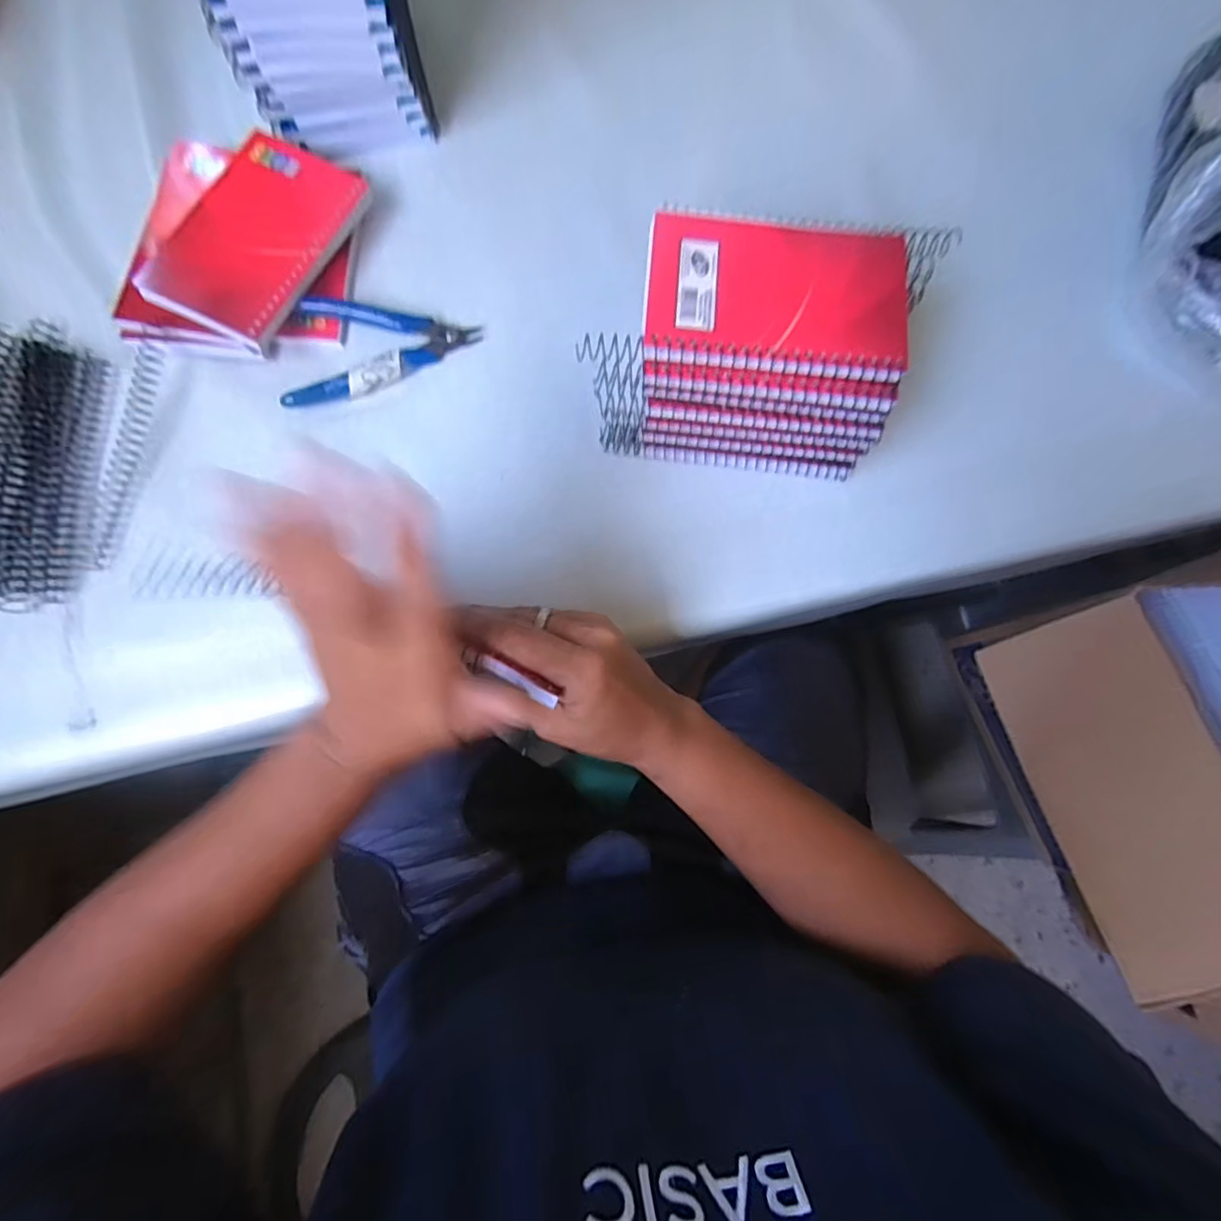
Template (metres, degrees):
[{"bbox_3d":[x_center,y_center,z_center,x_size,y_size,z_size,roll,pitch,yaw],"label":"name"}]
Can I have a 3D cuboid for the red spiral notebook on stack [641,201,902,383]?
[{"bbox_3d":[0.084,-0.162,0.290,0.127,0.005,0.088,6,77,0],"label":"red spiral notebook on stack"}]

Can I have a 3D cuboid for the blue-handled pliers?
[{"bbox_3d":[-0.143,-0.165,0.366,0.113,0.013,0.073,-1,77,-1],"label":"blue-handled pliers"}]

